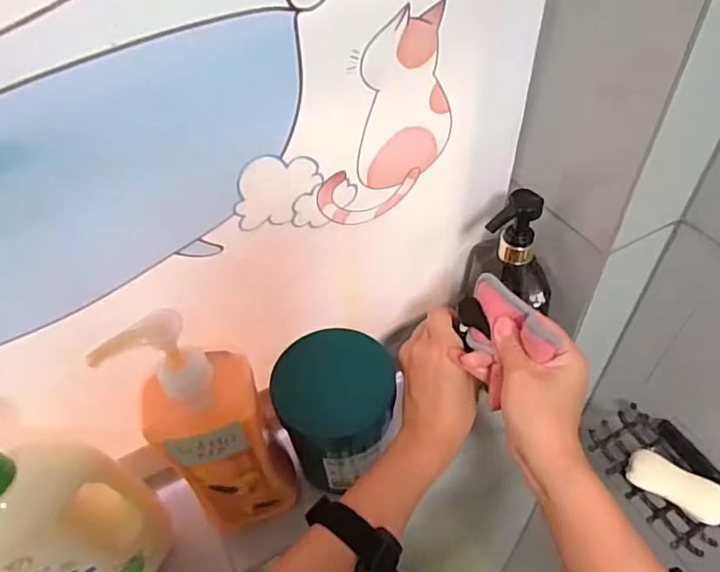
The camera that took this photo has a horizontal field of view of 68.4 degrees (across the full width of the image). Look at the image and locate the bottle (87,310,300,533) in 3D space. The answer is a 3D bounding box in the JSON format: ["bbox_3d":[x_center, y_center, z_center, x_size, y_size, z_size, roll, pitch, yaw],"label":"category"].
[{"bbox_3d":[-0.112,0.122,0.428,0.082,0.263,0.053,-26,51,-18],"label":"bottle"}]

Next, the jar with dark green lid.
[{"bbox_3d":[-0.023,0.116,0.508,0.107,0.098,0.104,-2,48,3],"label":"jar with dark green lid"}]

